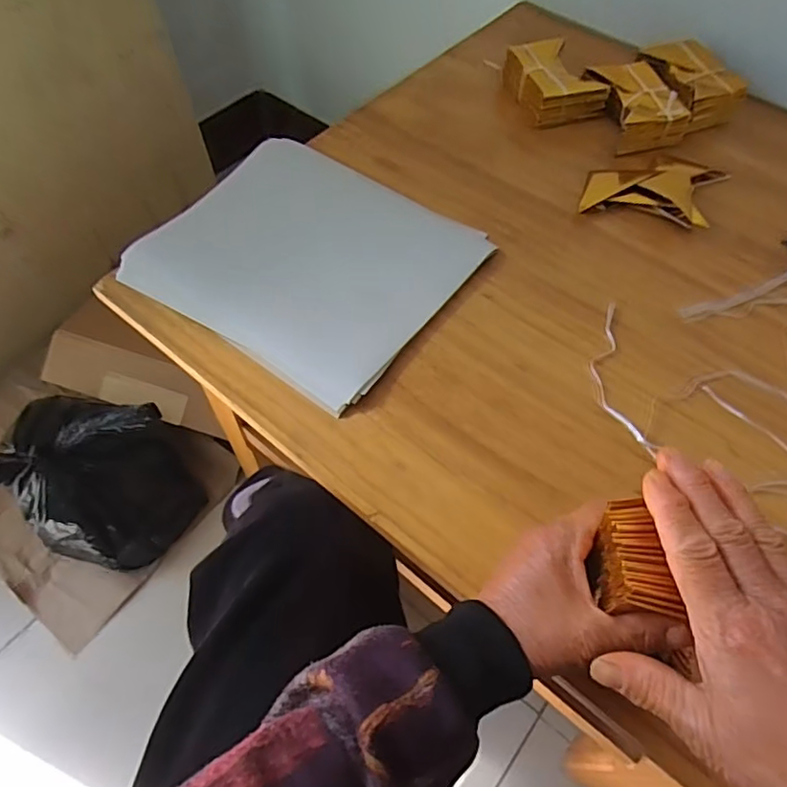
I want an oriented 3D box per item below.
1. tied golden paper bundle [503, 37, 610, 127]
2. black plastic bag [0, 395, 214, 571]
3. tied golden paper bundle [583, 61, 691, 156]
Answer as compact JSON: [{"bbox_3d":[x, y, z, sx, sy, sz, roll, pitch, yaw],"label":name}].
[{"bbox_3d":[0.172,-0.339,0.641,0.079,0.043,0.106,-22,63,-13],"label":"tied golden paper bundle"},{"bbox_3d":[-0.441,0.112,0.799,0.267,0.214,0.210,9,59,3],"label":"black plastic bag"},{"bbox_3d":[0.253,-0.305,0.619,0.076,0.040,0.109,-14,61,-9],"label":"tied golden paper bundle"}]

